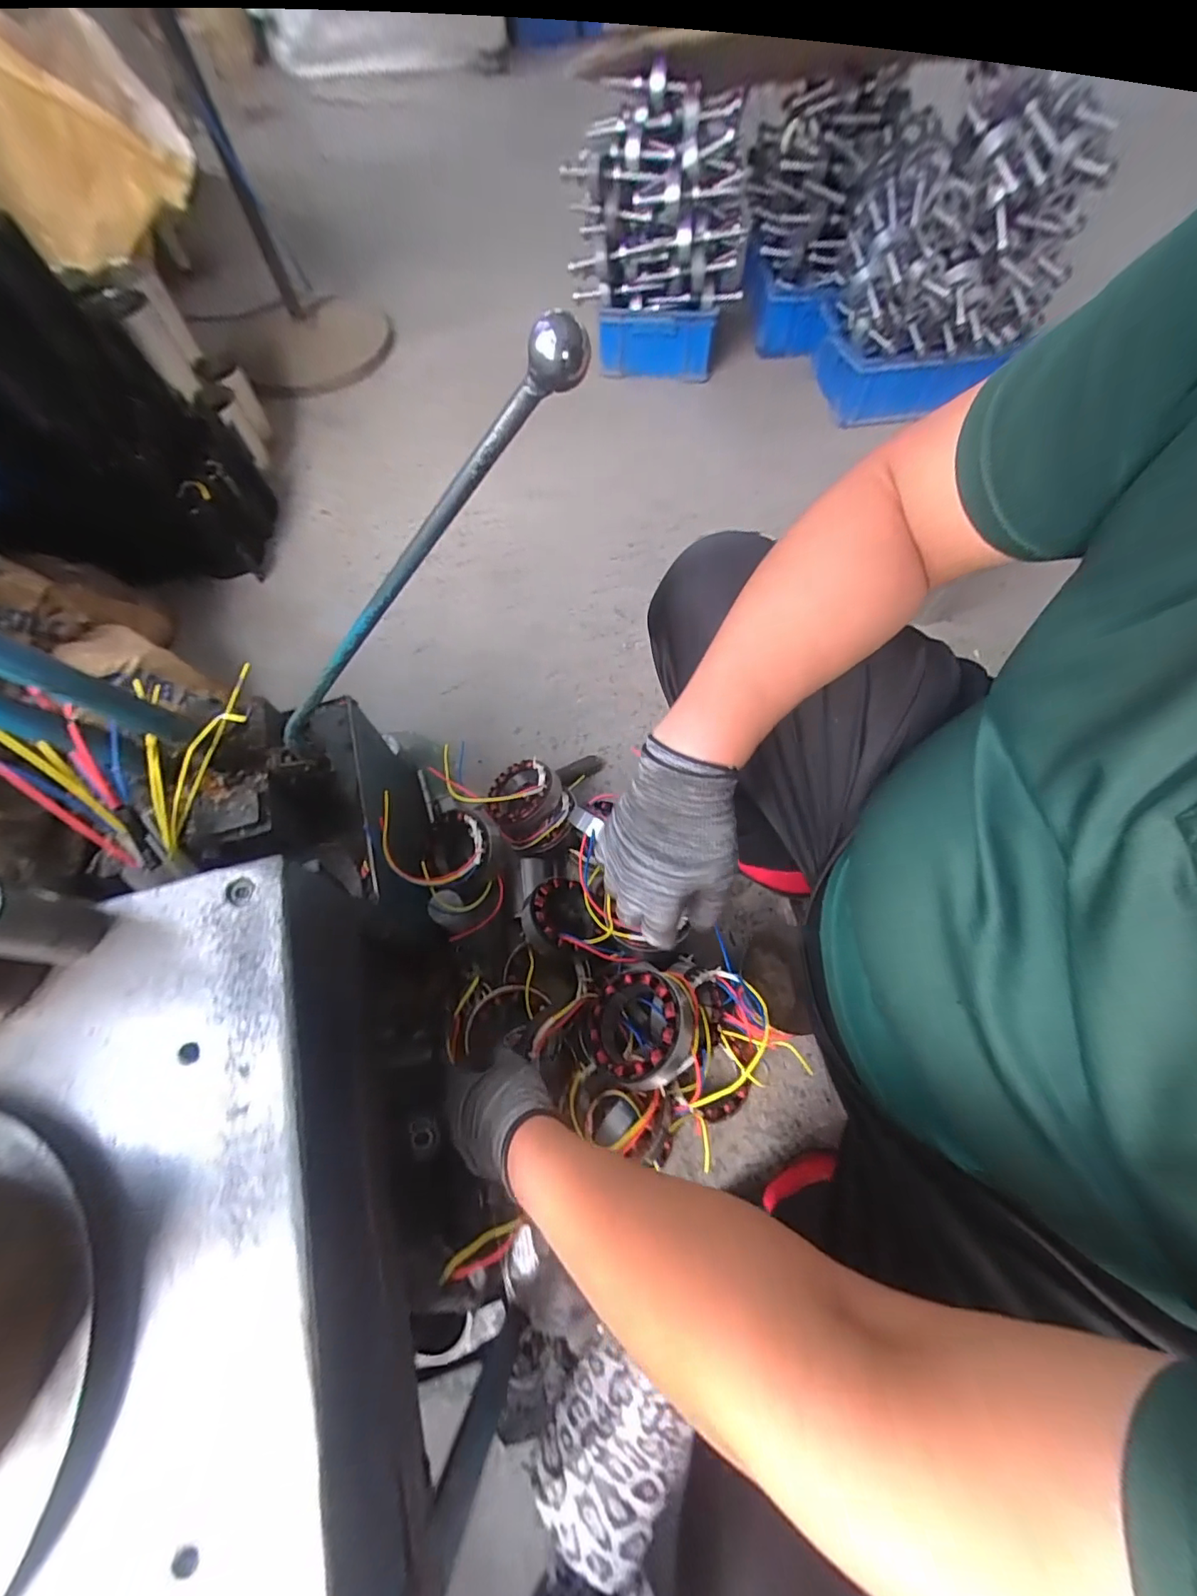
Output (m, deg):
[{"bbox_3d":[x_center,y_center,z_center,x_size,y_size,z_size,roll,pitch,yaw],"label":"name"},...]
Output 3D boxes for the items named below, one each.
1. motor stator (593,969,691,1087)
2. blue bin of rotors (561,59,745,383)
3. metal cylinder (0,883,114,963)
[{"bbox_3d":[0.050,0.251,0.577,0.121,0.056,0.119,-49,40,-5],"label":"motor stator"},{"bbox_3d":[0.141,-1.346,1.266,0.408,0.410,0.358,2,65,2],"label":"blue bin of rotors"},{"bbox_3d":[-0.363,0.079,0.331,0.044,0.073,0.042,11,66,6],"label":"metal cylinder"}]

